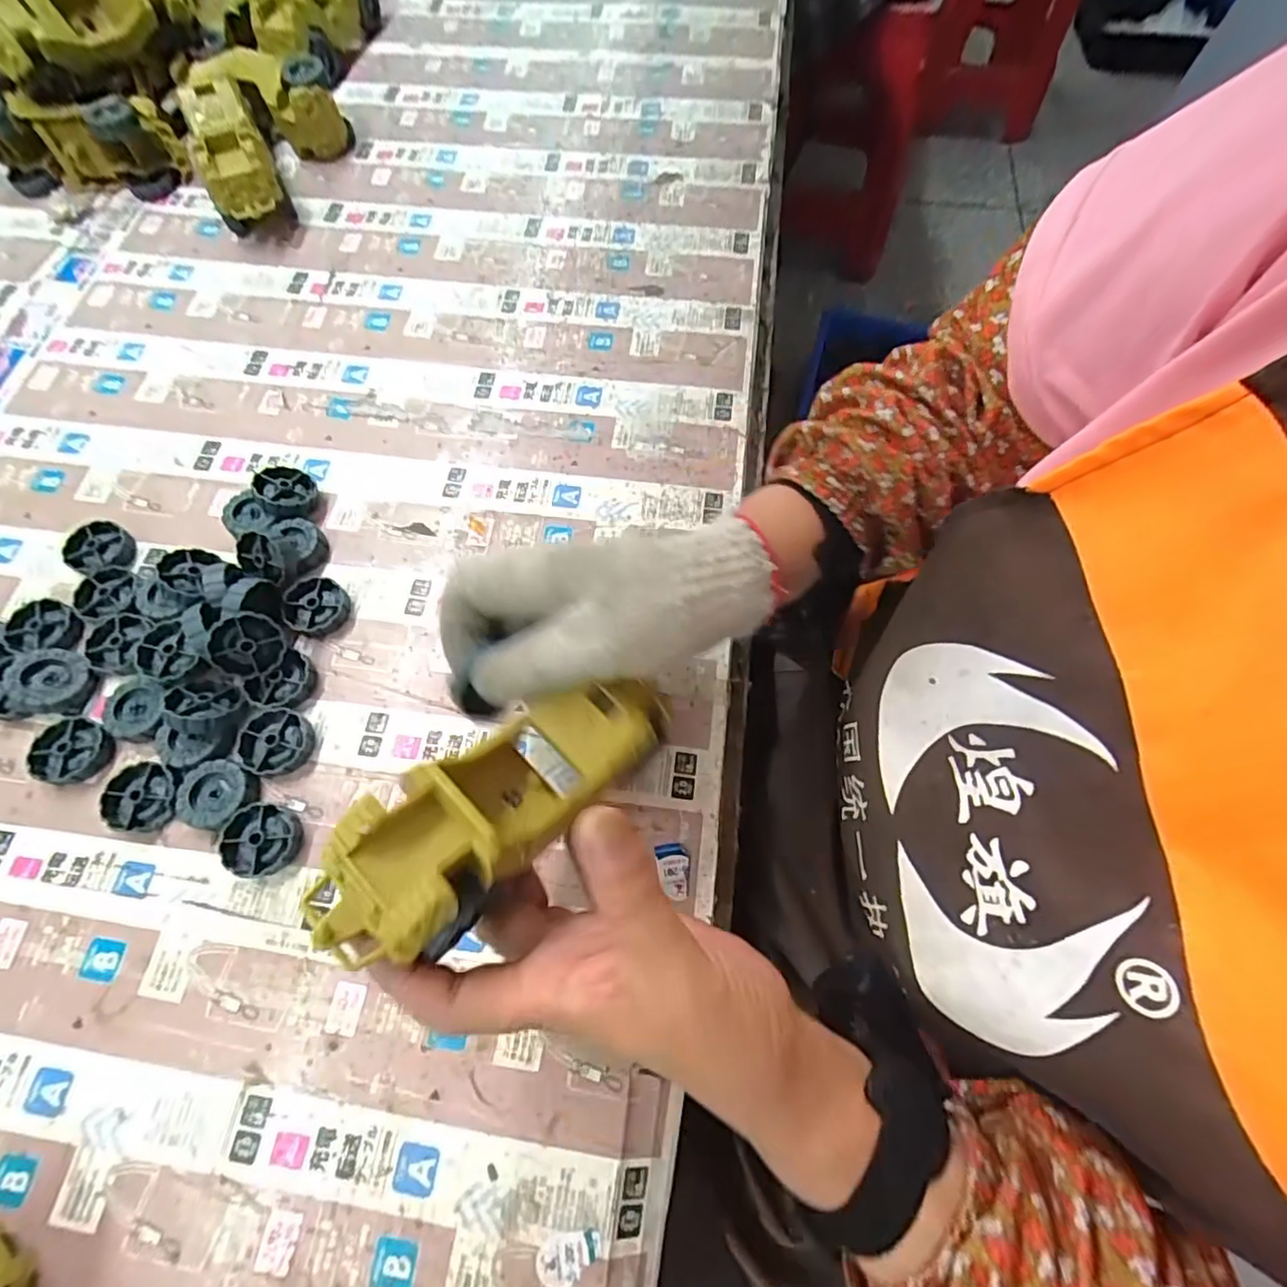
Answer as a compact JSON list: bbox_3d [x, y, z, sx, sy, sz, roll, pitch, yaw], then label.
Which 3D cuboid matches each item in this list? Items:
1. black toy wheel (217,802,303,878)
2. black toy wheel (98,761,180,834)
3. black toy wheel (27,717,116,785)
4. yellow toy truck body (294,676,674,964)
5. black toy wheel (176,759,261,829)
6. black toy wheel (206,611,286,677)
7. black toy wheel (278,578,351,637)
[{"bbox_3d":[-0.214,0.109,0.333,0.039,0.013,0.038,0,69,0],"label":"black toy wheel"},{"bbox_3d":[-0.290,0.089,0.343,0.045,0.011,0.038,-8,69,-3],"label":"black toy wheel"},{"bbox_3d":[-0.337,0.064,0.351,0.040,0.012,0.038,0,69,0],"label":"black toy wheel"},{"bbox_3d":[-0.058,0.066,0.254,0.056,0.046,0.157,46,48,16],"label":"yellow toy truck body"},{"bbox_3d":[-0.246,0.087,0.342,0.038,0.011,0.038,0,69,0],"label":"black toy wheel"},{"bbox_3d":[-0.238,0.000,0.356,0.015,0.037,0.037,14,68,51],"label":"black toy wheel"},{"bbox_3d":[-0.214,-0.024,0.387,0.040,0.012,0.037,0,69,0],"label":"black toy wheel"}]

